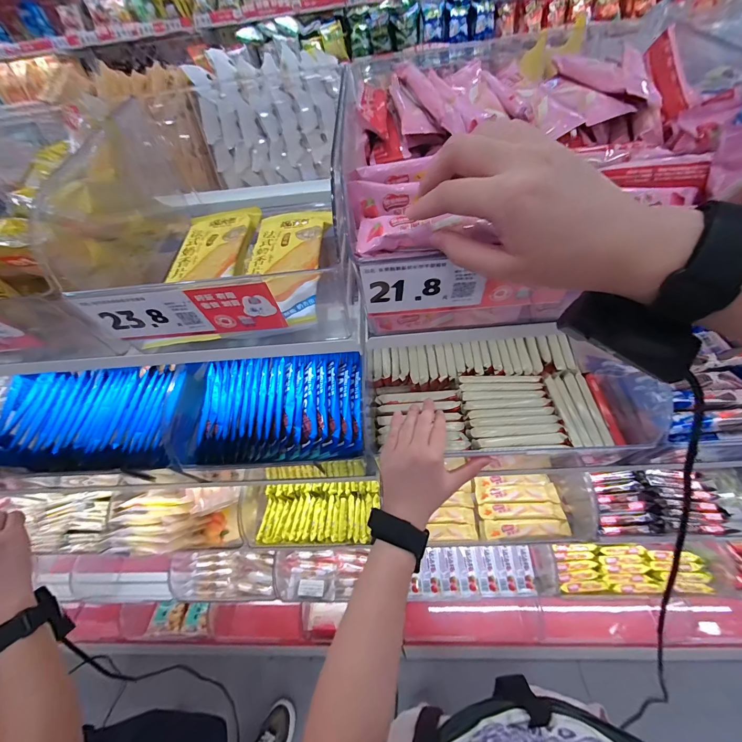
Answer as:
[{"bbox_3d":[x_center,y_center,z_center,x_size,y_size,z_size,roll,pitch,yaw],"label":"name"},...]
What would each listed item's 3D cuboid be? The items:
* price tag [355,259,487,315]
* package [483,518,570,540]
[{"bbox_3d":[0.043,-0.069,0.269,0.097,0.056,0.004,-5,59,5],"label":"price tag"},{"bbox_3d":[0.283,0.285,0.593,0.145,0.018,0.029,-3,45,4],"label":"package"}]

